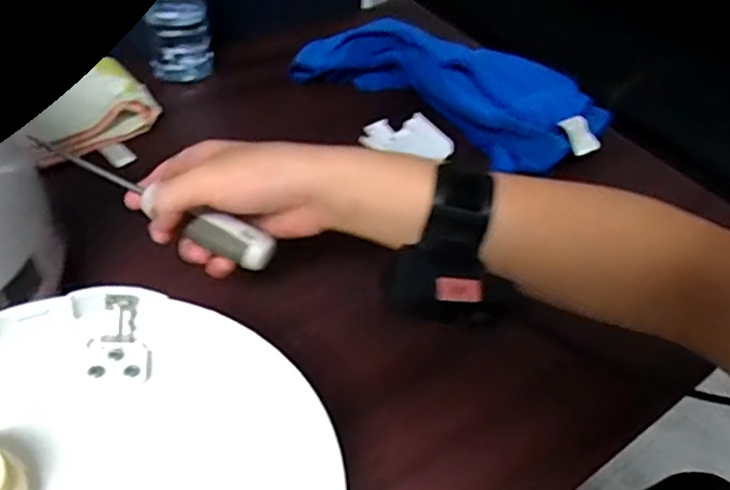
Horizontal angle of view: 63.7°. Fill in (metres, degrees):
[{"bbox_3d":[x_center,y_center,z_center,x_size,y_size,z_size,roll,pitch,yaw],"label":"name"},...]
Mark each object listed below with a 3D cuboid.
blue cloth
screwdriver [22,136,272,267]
[{"bbox_3d":[0.088,-0.175,0.615,0.322,0.065,0.144,30,50,22],"label":"blue cloth"},{"bbox_3d":[-0.136,-0.031,0.373,0.175,0.020,0.021,26,49,13],"label":"screwdriver"}]

